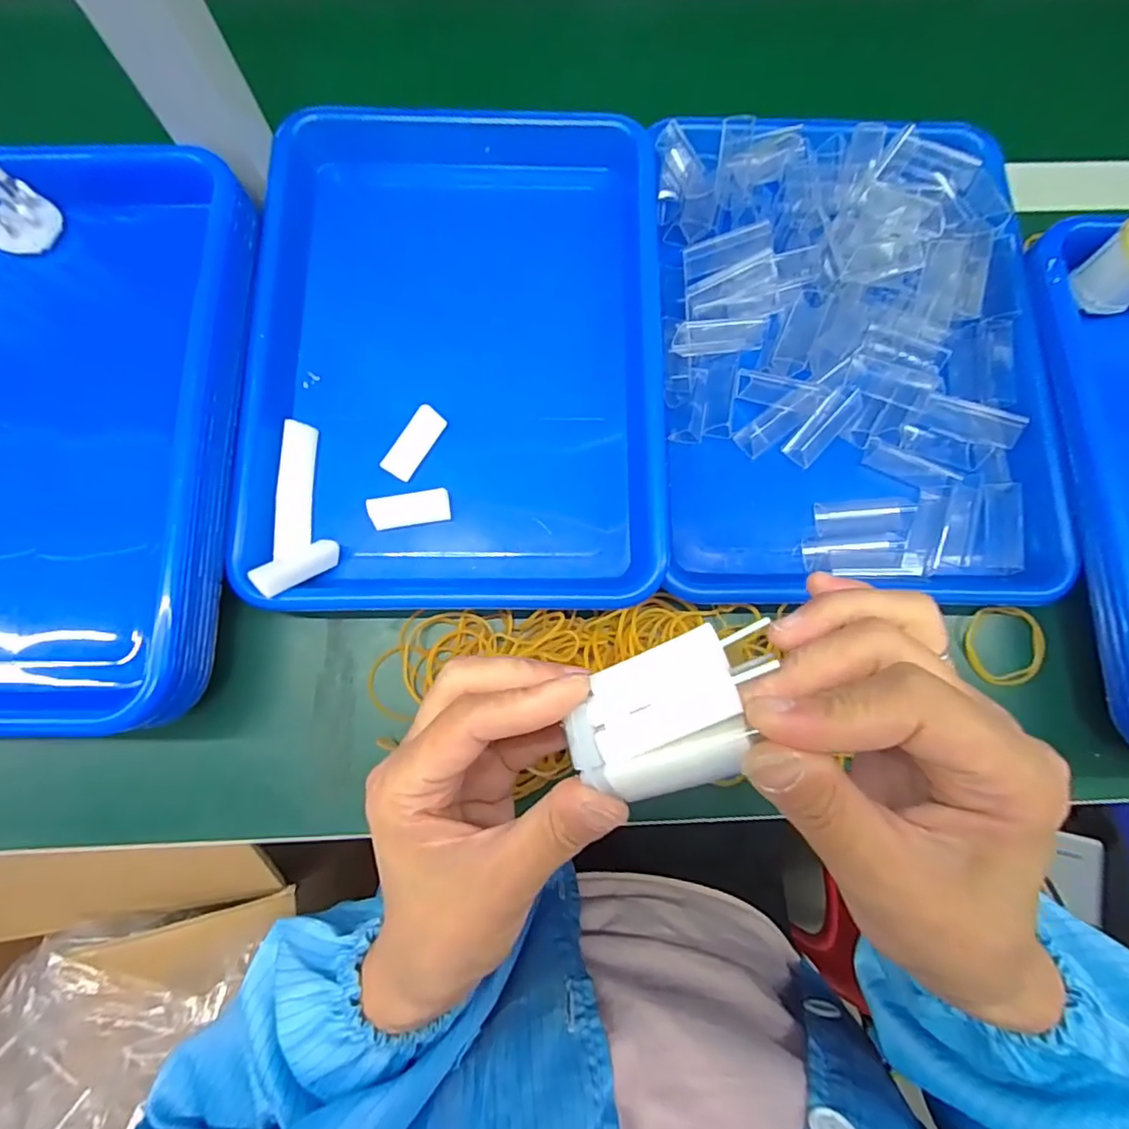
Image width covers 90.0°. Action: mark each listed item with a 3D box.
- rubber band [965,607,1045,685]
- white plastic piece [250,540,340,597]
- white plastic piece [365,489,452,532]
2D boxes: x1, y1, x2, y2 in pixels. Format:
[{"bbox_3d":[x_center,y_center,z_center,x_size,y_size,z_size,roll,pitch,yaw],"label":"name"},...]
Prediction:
[{"bbox_3d":[0.263,0.048,0.340,0.044,0.010,0.046,0,82,-1],"label":"rubber band"},{"bbox_3d":[-0.151,0.001,0.320,0.018,0.007,0.048,50,51,6],"label":"white plastic piece"},{"bbox_3d":[-0.092,-0.033,0.336,0.046,0.014,0.018,-12,78,-4],"label":"white plastic piece"}]

